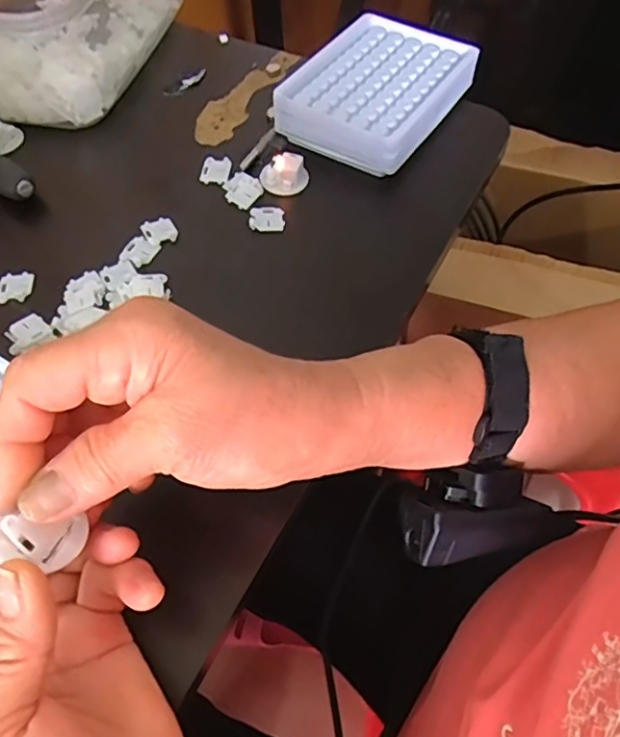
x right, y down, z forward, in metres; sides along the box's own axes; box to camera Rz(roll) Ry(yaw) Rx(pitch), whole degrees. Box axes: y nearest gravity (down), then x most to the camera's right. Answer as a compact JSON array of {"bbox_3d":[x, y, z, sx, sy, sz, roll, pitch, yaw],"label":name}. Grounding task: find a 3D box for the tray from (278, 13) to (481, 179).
[{"bbox_3d":[0.048,-0.201,0.425,0.103,0.039,0.131,29,63,17],"label":"tray"}]

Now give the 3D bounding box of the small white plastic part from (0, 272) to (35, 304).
[{"bbox_3d":[-0.183,-0.051,0.360,0.022,0.004,0.021,-4,58,-1],"label":"small white plastic part"}]

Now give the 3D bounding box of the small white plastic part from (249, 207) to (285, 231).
[{"bbox_3d":[-0.028,-0.100,0.383,0.023,0.004,0.022,1,58,2],"label":"small white plastic part"}]

